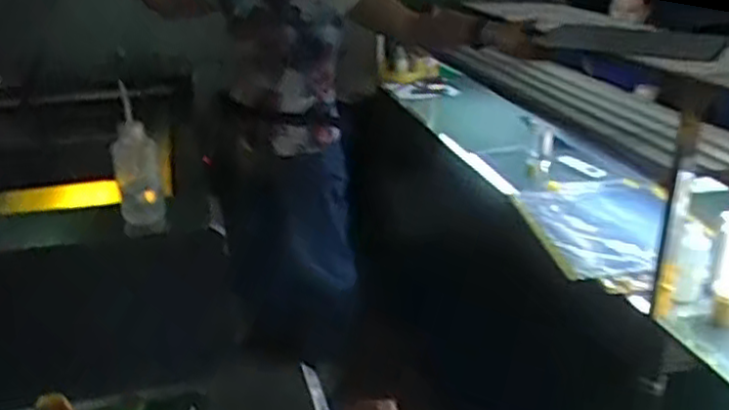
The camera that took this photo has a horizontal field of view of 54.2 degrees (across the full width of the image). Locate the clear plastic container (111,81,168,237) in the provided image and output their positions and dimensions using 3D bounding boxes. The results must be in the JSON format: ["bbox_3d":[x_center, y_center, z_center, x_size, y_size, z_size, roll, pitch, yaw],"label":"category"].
[{"bbox_3d":[-0.389,-0.069,1.223,0.073,0.255,0.055,-9,23,-19],"label":"clear plastic container"}]

